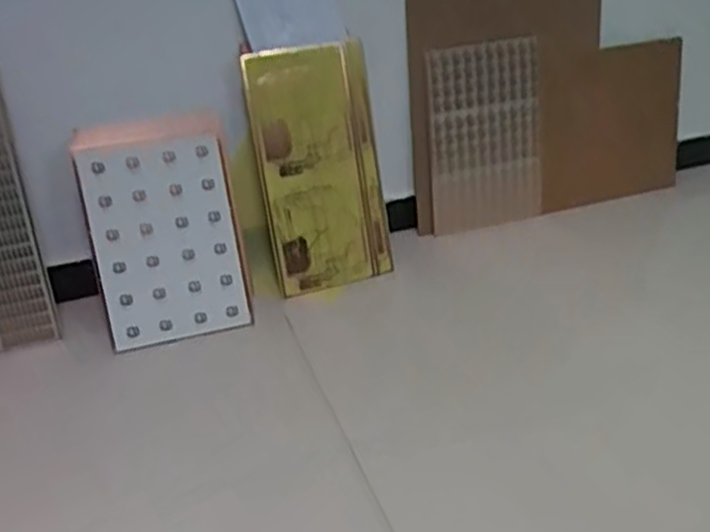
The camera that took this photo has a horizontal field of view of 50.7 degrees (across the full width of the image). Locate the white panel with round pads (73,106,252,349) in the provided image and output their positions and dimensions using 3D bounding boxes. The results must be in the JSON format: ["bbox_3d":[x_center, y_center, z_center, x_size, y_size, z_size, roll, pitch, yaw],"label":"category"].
[{"bbox_3d":[-0.393,-0.067,1.561,0.299,0.458,0.080,-11,12,-19],"label":"white panel with round pads"}]

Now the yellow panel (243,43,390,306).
[{"bbox_3d":[-0.069,-0.216,1.673,0.302,0.535,0.060,-18,12,-30],"label":"yellow panel"}]

